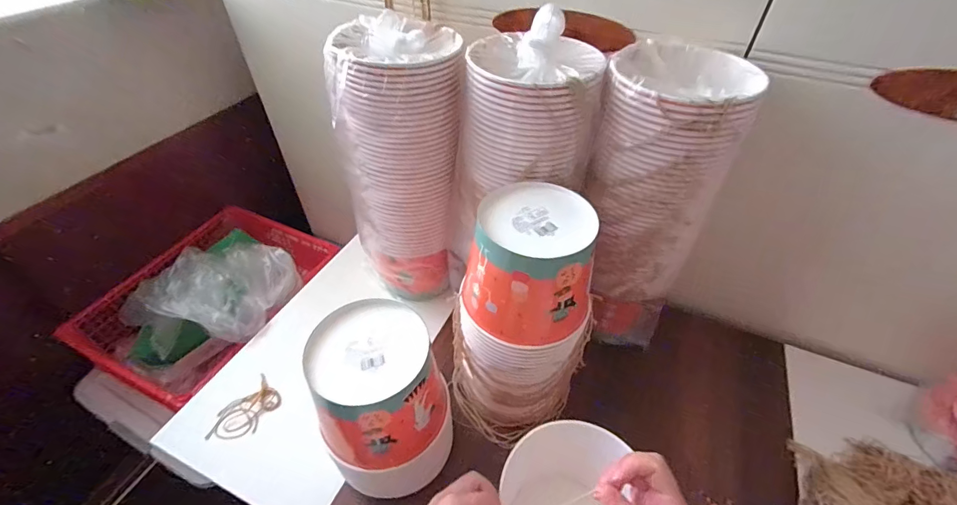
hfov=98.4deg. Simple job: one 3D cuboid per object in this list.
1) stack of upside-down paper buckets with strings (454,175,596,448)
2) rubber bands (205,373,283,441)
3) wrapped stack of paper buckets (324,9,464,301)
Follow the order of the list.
[{"bbox_3d":[0.048,0.095,0.545,0.170,0.328,0.158,-21,49,-19],"label":"stack of upside-down paper buckets with strings"},{"bbox_3d":[-0.342,0.235,0.606,0.059,0.008,0.097,28,52,24],"label":"rubber bands"},{"bbox_3d":[-0.114,-0.121,0.649,0.165,0.432,0.153,-8,46,-8],"label":"wrapped stack of paper buckets"}]

